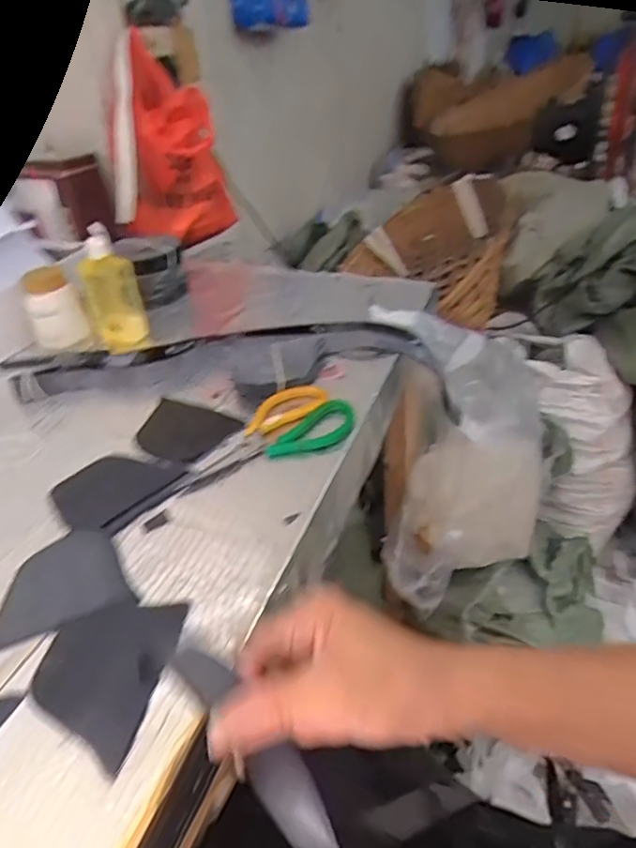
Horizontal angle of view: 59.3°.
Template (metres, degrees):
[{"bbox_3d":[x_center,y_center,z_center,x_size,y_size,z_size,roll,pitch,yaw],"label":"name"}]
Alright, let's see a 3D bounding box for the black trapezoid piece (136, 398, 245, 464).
[{"bbox_3d":[-0.144,0.006,0.595,0.104,0.008,0.083,18,45,26],"label":"black trapezoid piece"}]

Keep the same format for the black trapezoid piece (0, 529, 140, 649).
[{"bbox_3d":[-0.200,0.120,0.426,0.100,0.004,0.083,-18,39,-16],"label":"black trapezoid piece"}]

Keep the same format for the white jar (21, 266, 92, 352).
[{"bbox_3d":[-0.345,-0.155,0.732,0.068,0.091,0.056,-21,40,-20],"label":"white jar"}]

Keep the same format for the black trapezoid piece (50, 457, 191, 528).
[{"bbox_3d":[-0.196,0.056,0.535,0.082,0.007,0.107,29,48,36],"label":"black trapezoid piece"}]

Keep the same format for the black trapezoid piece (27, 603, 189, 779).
[{"bbox_3d":[-0.149,0.167,0.386,0.087,0.009,0.109,4,39,10],"label":"black trapezoid piece"}]

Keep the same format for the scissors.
[{"bbox_3d":[-0.053,0.012,0.561,0.193,0.016,0.080,-26,42,-25],"label":"scissors"}]

